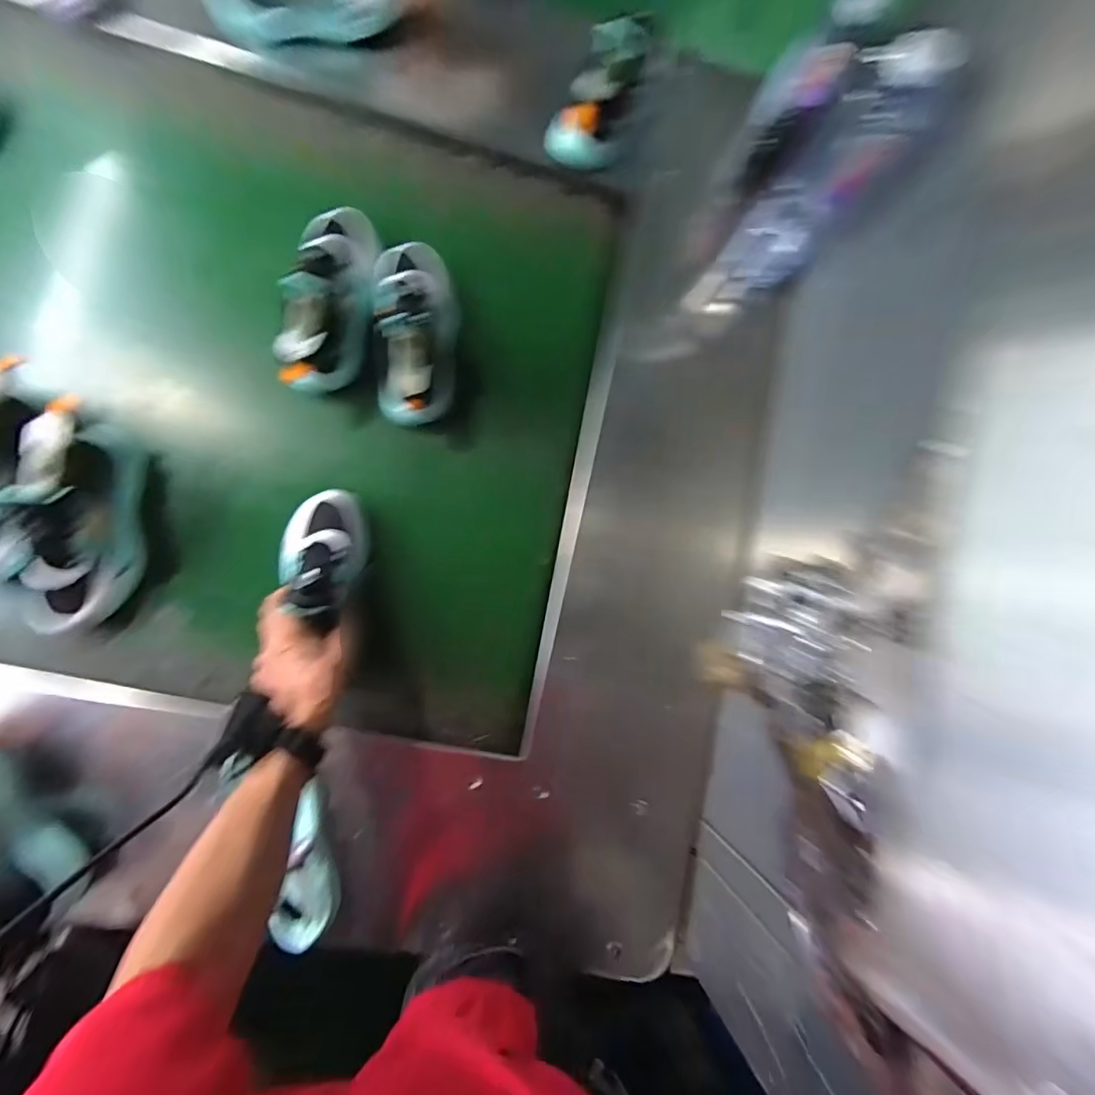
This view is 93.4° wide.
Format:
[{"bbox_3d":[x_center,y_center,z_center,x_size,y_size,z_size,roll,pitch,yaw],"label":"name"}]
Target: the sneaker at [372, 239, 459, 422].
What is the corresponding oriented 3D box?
[{"bbox_3d":[-0.156,-0.274,0.622,0.097,0.092,0.229,-4,87,-8],"label":"sneaker"}]

